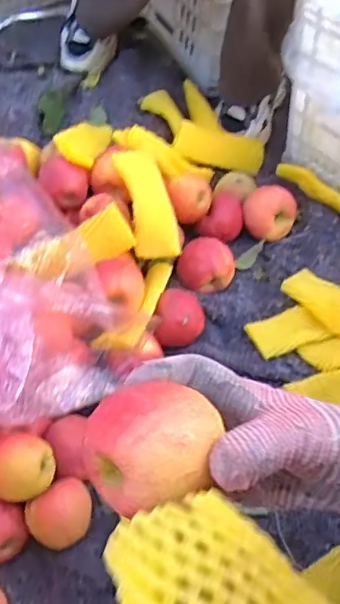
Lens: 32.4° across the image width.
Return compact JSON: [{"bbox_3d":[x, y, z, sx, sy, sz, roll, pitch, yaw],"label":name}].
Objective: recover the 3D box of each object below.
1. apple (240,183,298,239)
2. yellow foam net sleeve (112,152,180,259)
[{"bbox_3d":[0.152,-0.134,0.904,0.078,0.069,0.072,2,56,-3],"label":"apple"},{"bbox_3d":[-0.030,-0.136,0.808,0.066,0.047,0.163,-12,74,-11],"label":"yellow foam net sleeve"}]

